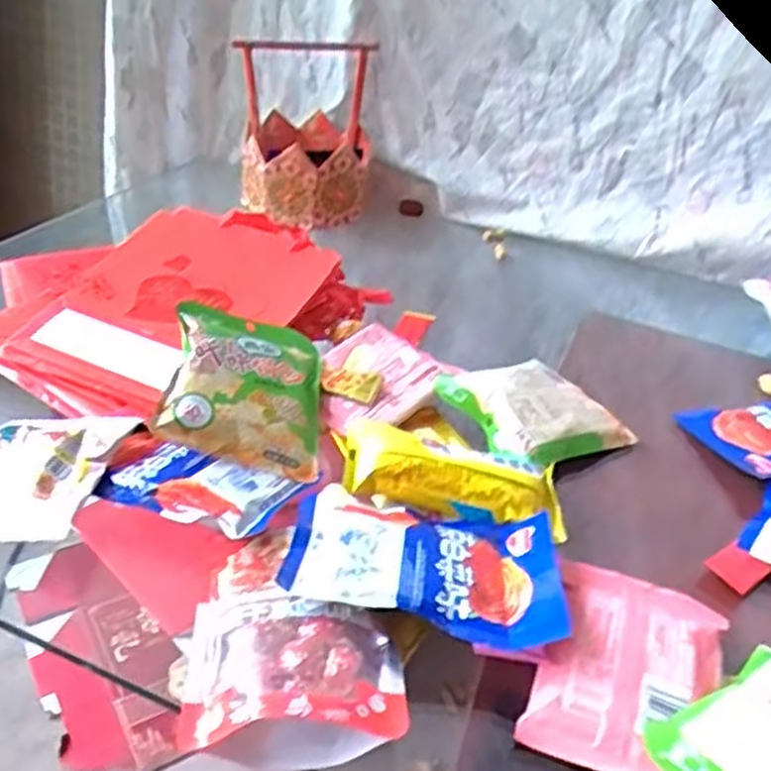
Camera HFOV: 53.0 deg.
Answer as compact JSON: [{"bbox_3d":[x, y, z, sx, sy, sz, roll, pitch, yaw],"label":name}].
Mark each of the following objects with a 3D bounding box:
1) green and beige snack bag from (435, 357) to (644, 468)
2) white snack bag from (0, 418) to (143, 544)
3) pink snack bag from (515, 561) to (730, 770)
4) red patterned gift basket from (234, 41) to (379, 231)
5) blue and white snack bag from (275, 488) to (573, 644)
[{"bbox_3d":[0.133,0.020,0.667,0.140,0.037,0.119,-15,39,-29],"label":"green and beige snack bag"},{"bbox_3d":[-0.257,0.061,0.550,0.119,0.017,0.127,0,38,10],"label":"white snack bag"},{"bbox_3d":[0.147,0.168,0.465,0.100,0.020,0.142,17,35,16],"label":"pink snack bag"},{"bbox_3d":[-0.097,-0.341,1.022,0.155,0.202,0.199,8,34,1],"label":"red patterned gift basket"},{"bbox_3d":[0.026,0.106,0.498,0.168,0.021,0.115,9,34,3],"label":"blue and white snack bag"}]

